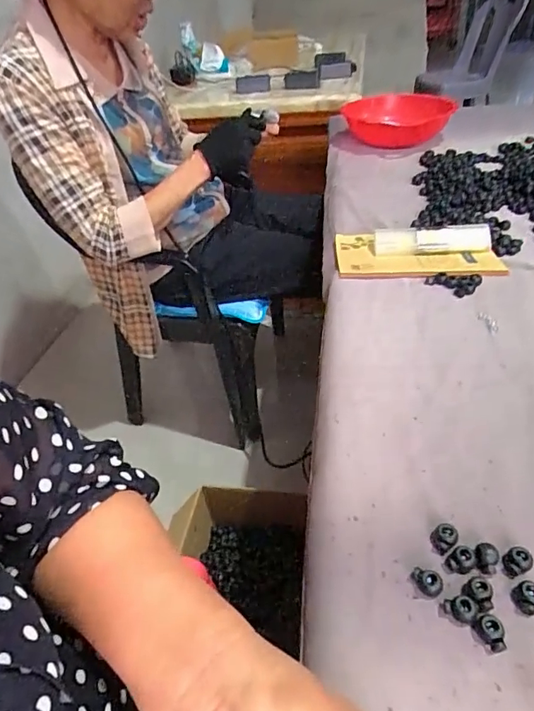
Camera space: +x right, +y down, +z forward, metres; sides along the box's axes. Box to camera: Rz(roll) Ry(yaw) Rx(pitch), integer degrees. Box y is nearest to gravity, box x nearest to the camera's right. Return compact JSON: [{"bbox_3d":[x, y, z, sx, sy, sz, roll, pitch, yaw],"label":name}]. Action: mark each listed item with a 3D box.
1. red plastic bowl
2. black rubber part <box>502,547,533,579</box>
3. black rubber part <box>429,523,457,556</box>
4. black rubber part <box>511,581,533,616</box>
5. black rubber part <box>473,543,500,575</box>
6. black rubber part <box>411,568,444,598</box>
[{"bbox_3d":[0.303,-0.548,1.126,0.243,0.077,0.243,3,40,10],"label":"red plastic bowl"},{"bbox_3d":[0.169,0.139,0.321,0.019,0.009,0.014,-18,41,-14],"label":"black rubber part"},{"bbox_3d":[0.124,0.130,0.336,0.016,0.010,0.020,17,44,25],"label":"black rubber part"},{"bbox_3d":[0.166,0.154,0.303,0.020,0.010,0.016,-27,44,-24],"label":"black rubber part"},{"bbox_3d":[0.149,0.137,0.323,0.016,0.012,0.016,21,46,29],"label":"black rubber part"},{"bbox_3d":[0.106,0.150,0.317,0.020,0.010,0.013,22,47,30],"label":"black rubber part"}]

